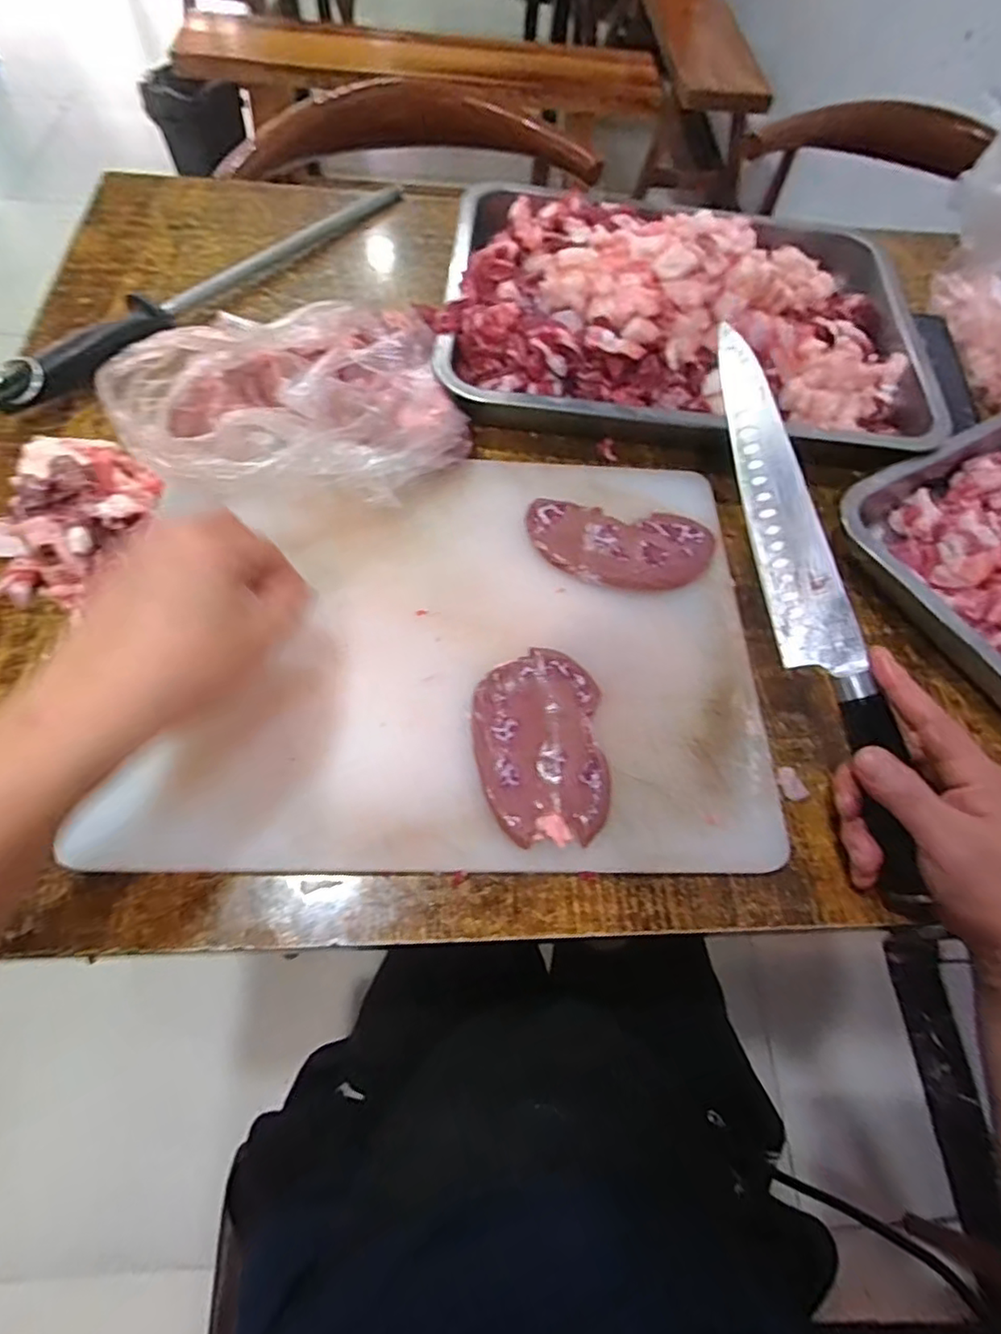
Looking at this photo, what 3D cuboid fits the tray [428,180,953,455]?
[{"bbox_3d":[0.152,-0.312,0.503,0.389,0.084,0.305,3,63,-3],"label":"tray"}]

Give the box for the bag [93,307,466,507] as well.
[{"bbox_3d":[-0.133,-0.187,0.414,0.211,0.091,0.176,-18,66,-13],"label":"bag"}]

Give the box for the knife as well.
[{"bbox_3d":[0.177,-0.032,0.352,0.032,0.027,0.330,-15,85,-11],"label":"knife"}]

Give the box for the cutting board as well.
[{"bbox_3d":[-0.024,-0.020,0.388,0.364,0.022,0.282,0,62,-3],"label":"cutting board"}]

